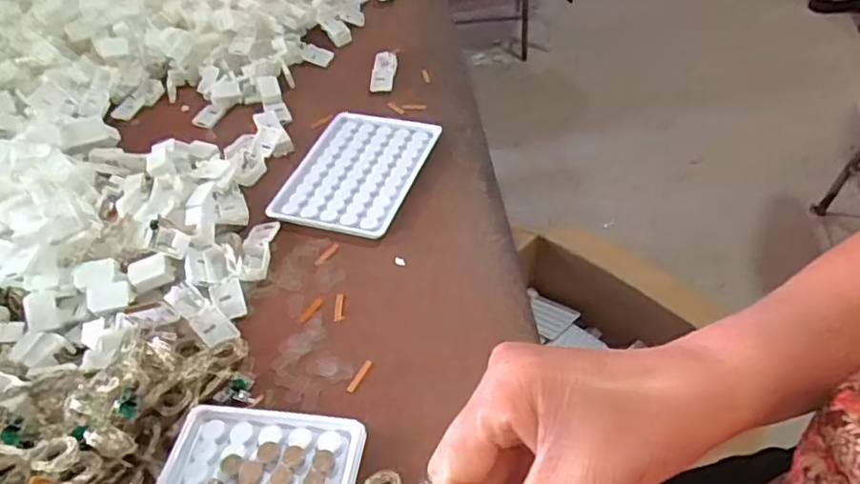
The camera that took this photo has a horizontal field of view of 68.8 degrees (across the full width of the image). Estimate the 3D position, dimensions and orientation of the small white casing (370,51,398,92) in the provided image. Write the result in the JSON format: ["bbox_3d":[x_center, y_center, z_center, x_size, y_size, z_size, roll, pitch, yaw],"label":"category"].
[{"bbox_3d":[-0.043,-0.159,0.591,0.021,0.016,0.052,0,46,6],"label":"small white casing"}]

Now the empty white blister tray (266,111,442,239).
[{"bbox_3d":[-0.058,-0.059,0.490,0.095,0.010,0.127,12,48,17],"label":"empty white blister tray"}]

